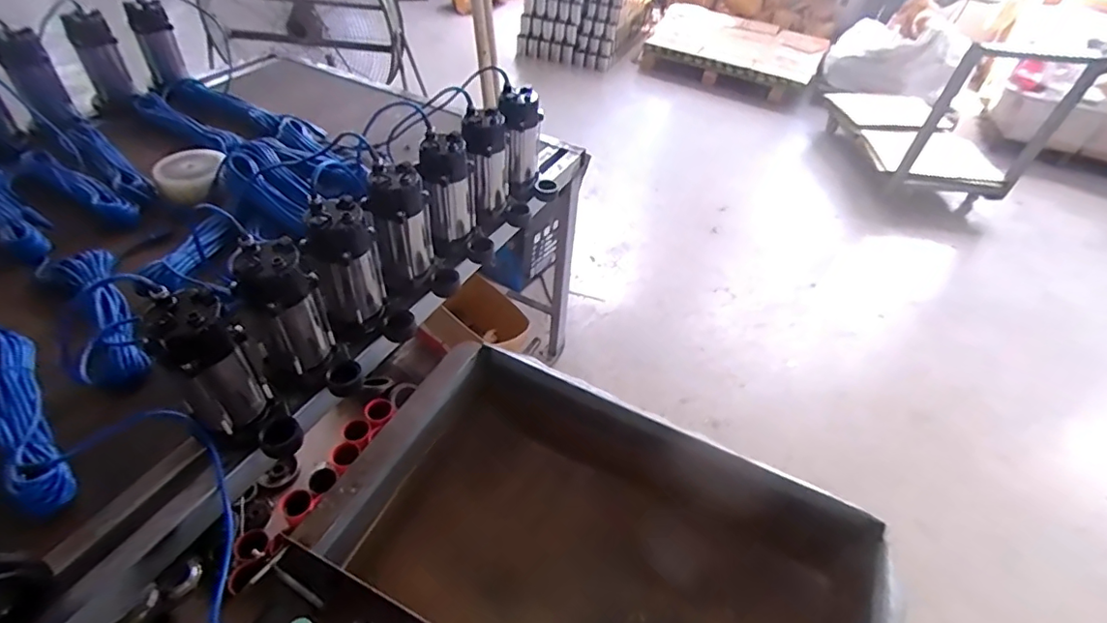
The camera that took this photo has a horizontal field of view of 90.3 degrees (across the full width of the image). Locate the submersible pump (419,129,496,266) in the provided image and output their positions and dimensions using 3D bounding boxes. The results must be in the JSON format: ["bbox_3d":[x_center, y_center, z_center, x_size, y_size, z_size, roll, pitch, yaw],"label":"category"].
[{"bbox_3d":[-0.190,-0.210,1.099,0.131,0.261,0.099,-4,45,-10],"label":"submersible pump"}]

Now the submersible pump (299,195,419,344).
[{"bbox_3d":[-0.323,-0.056,0.916,0.130,0.237,0.121,-22,51,-25],"label":"submersible pump"}]

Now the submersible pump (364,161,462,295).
[{"bbox_3d":[-0.259,-0.139,1.021,0.139,0.245,0.107,-12,47,-17],"label":"submersible pump"}]

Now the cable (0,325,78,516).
[{"bbox_3d":[-0.748,0.127,0.773,0.062,0.063,0.367,-28,53,-30],"label":"cable"}]

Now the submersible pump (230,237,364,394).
[{"bbox_3d":[-0.379,0.023,0.825,0.114,0.234,0.130,-24,51,-27],"label":"submersible pump"}]

